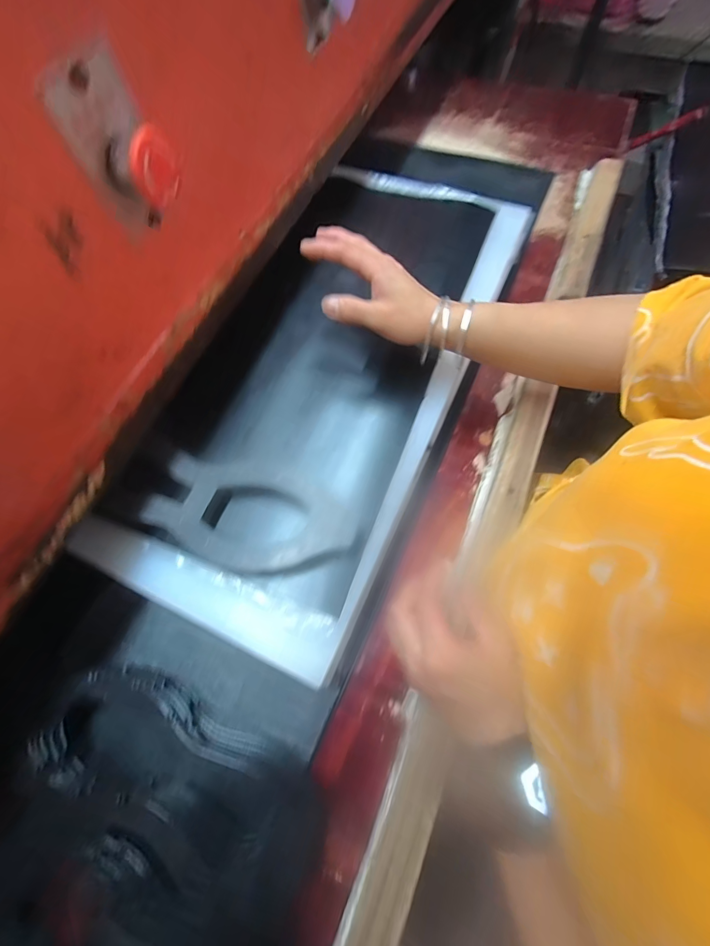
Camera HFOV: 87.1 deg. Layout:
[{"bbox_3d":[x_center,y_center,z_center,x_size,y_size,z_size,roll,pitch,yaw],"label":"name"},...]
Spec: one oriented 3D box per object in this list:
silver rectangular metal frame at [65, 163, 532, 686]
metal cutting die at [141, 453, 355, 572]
[{"bbox_3d":[-0.013,-0.130,0.416,0.264,0.039,0.590,22,70,8],"label":"silver rectangular metal frame"},{"bbox_3d":[-0.087,0.038,0.322,0.171,0.027,0.086,16,68,9],"label":"metal cutting die"}]

